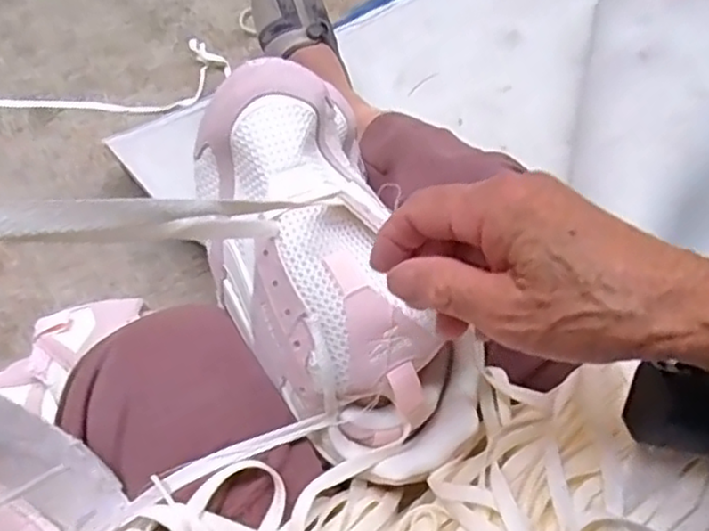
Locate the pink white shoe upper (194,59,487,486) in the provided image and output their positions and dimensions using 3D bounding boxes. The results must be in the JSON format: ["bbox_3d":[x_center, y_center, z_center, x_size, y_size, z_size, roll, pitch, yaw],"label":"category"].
[{"bbox_3d":[-0.016,0.004,0.397,0.110,0.084,0.234,-22,79,-12],"label":"pink white shoe upper"}]

